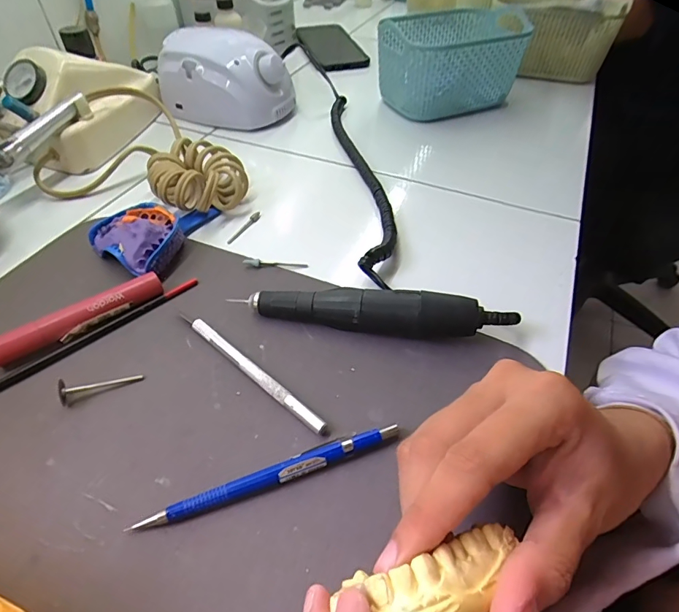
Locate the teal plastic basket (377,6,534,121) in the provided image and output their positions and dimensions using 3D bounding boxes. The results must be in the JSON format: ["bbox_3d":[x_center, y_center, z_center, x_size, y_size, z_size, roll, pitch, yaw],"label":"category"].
[{"bbox_3d":[0.125,-0.295,0.517,0.152,0.084,0.130,-16,49,-14],"label":"teal plastic basket"}]

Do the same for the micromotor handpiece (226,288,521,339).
[{"bbox_3d":[0.023,0.006,0.277,0.173,0.030,0.023,4,47,4],"label":"micromotor handpiece"}]

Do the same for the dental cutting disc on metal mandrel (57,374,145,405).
[{"bbox_3d":[-0.142,0.045,0.253,0.044,0.013,0.011,-19,50,-17],"label":"dental cutting disc on metal mandrel"}]

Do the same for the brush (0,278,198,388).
[{"bbox_3d":[-0.170,0.024,0.276,0.170,0.006,0.009,-34,56,-27],"label":"brush"}]

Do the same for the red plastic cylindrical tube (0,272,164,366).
[{"bbox_3d":[-0.169,0.008,0.281,0.104,0.019,0.014,-30,54,-25],"label":"red plastic cylindrical tube"}]

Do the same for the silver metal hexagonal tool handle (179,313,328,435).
[{"bbox_3d":[-0.056,0.038,0.262,0.127,0.008,0.008,33,55,26],"label":"silver metal hexagonal tool handle"}]

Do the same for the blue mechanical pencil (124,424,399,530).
[{"bbox_3d":[-0.032,0.086,0.217,0.133,0.009,0.009,-16,49,-14],"label":"blue mechanical pencil"}]

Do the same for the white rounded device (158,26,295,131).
[{"bbox_3d":[-0.131,-0.266,0.495,0.142,0.076,0.083,17,50,15],"label":"white rounded device"}]

